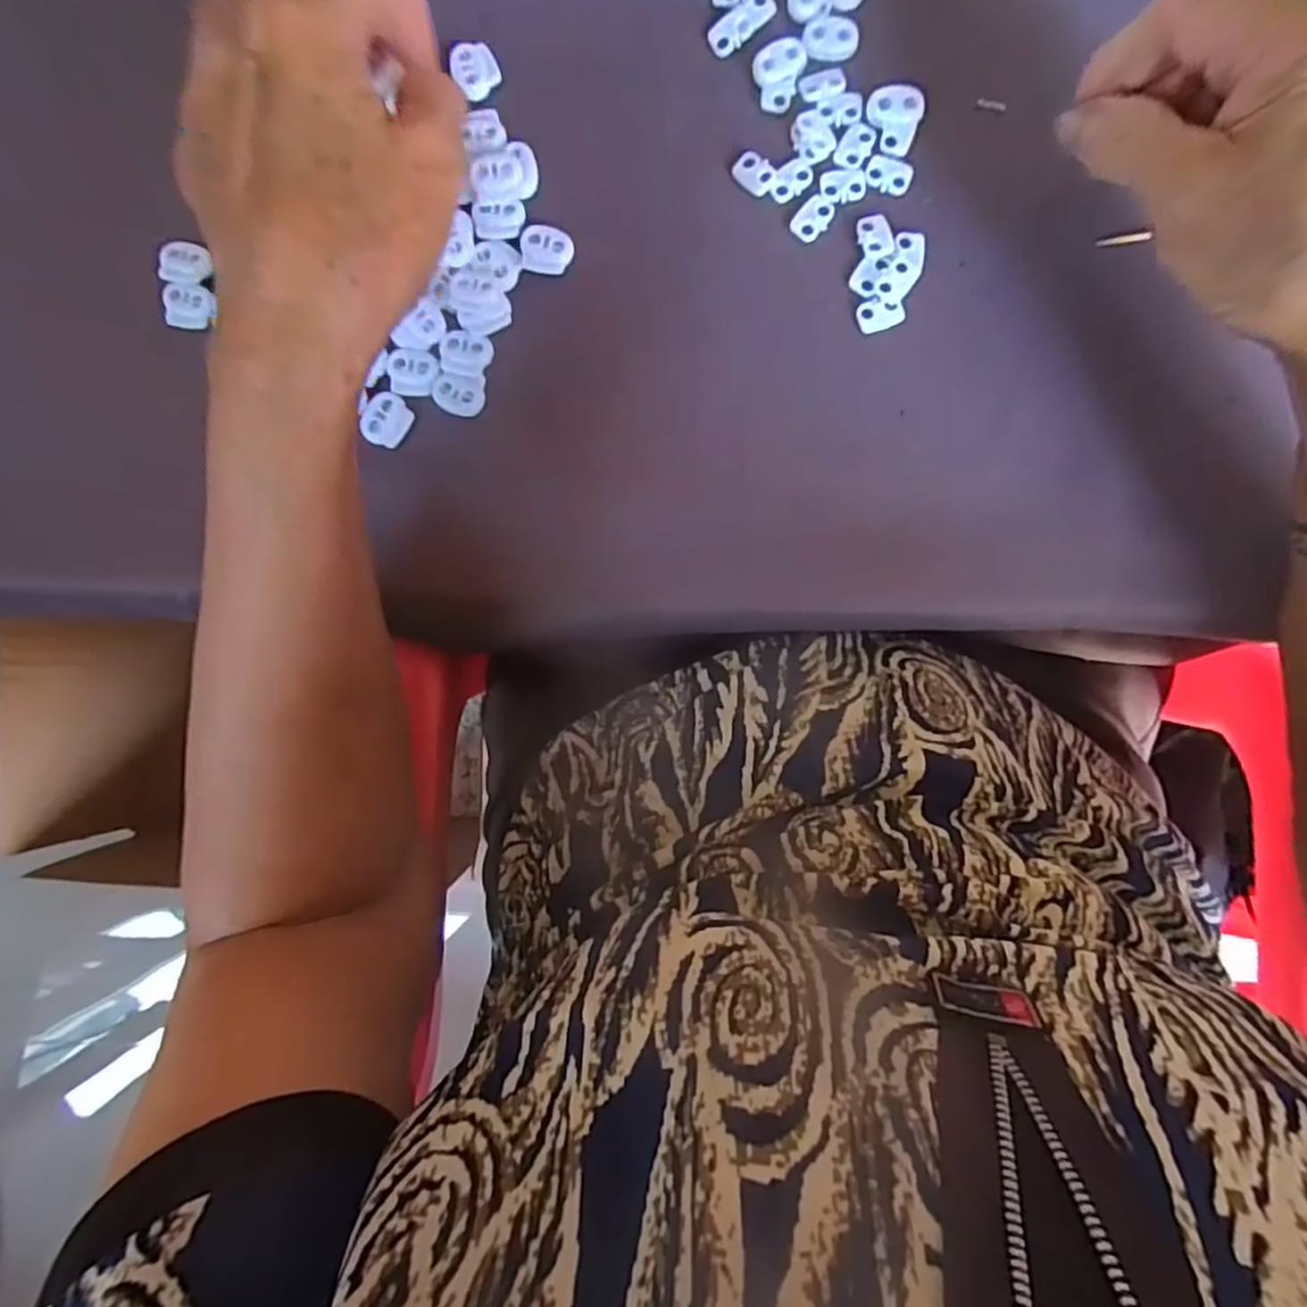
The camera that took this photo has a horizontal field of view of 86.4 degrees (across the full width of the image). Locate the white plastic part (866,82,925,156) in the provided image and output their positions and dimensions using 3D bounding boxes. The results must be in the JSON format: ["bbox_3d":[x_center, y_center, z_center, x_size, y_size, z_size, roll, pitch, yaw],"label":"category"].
[{"bbox_3d":[0.097,-0.218,0.283,0.021,0.005,0.026,14,91,3],"label":"white plastic part"}]

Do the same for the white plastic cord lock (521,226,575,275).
[{"bbox_3d":[-0.045,-0.169,0.291,0.022,0.004,0.019,7,90,3],"label":"white plastic cord lock"}]

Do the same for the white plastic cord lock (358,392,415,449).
[{"bbox_3d":[-0.114,-0.099,0.296,0.020,0.004,0.021,34,92,3],"label":"white plastic cord lock"}]

